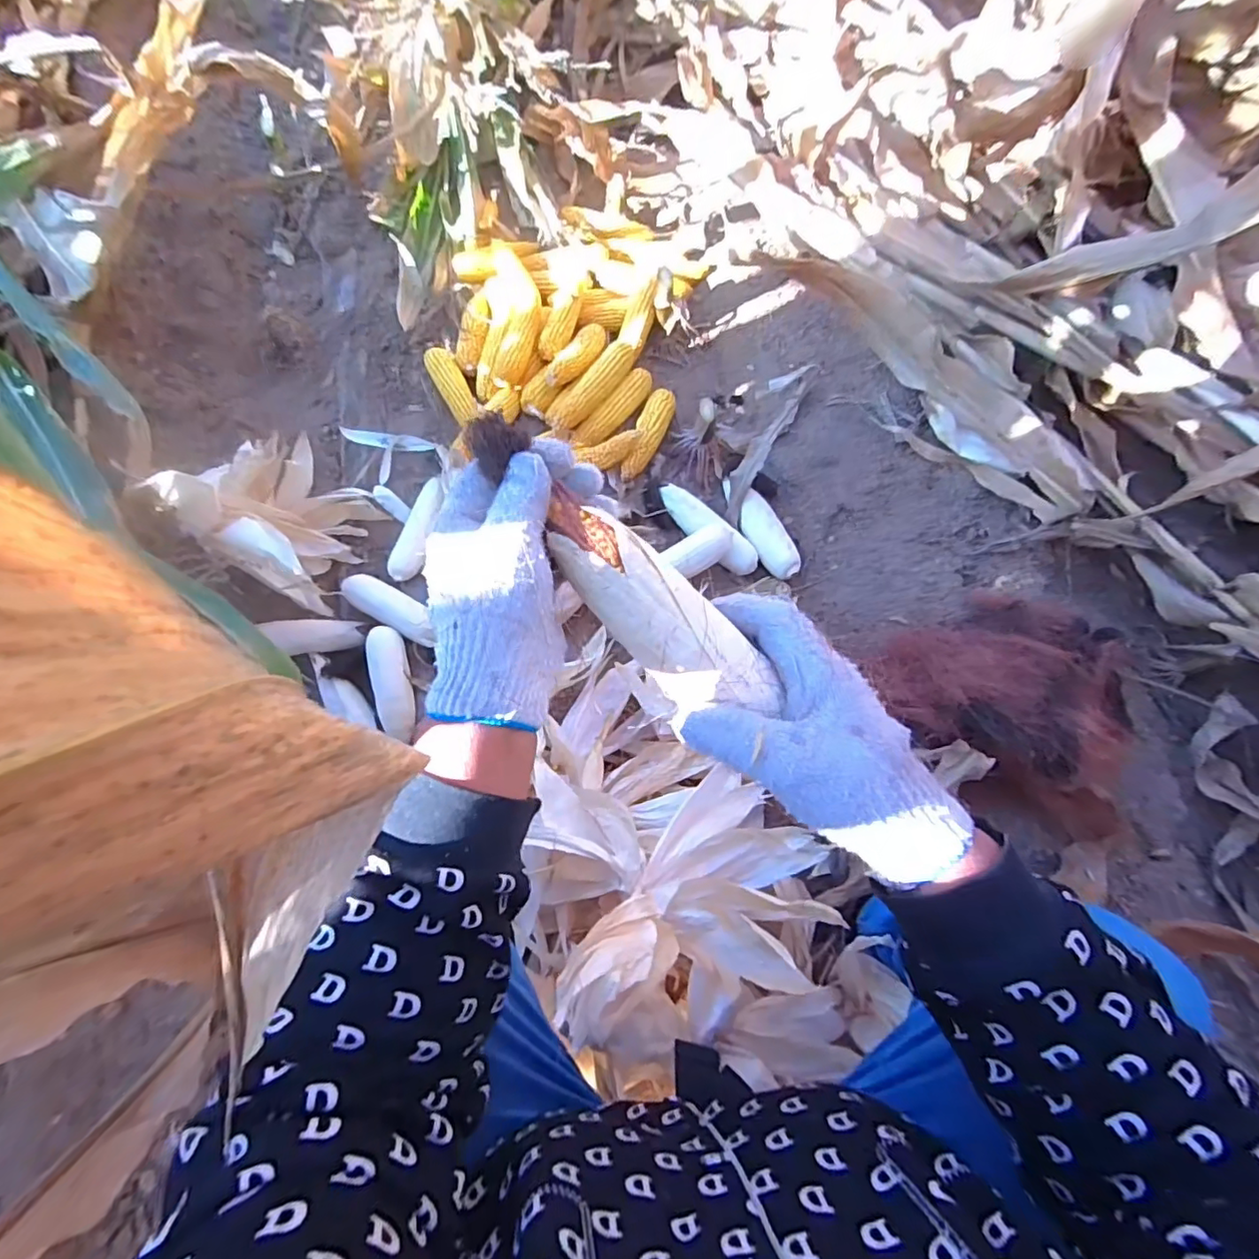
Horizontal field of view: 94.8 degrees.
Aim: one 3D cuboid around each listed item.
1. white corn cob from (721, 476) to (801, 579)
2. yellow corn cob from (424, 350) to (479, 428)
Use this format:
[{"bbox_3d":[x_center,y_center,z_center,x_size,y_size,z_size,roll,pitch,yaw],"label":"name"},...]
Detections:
[{"bbox_3d":[0.212,-0.170,0.954,0.060,0.058,0.206,-26,71,-10],"label":"white corn cob"},{"bbox_3d":[-0.306,-0.419,1.025,0.051,0.061,0.162,-29,71,-11],"label":"yellow corn cob"}]

